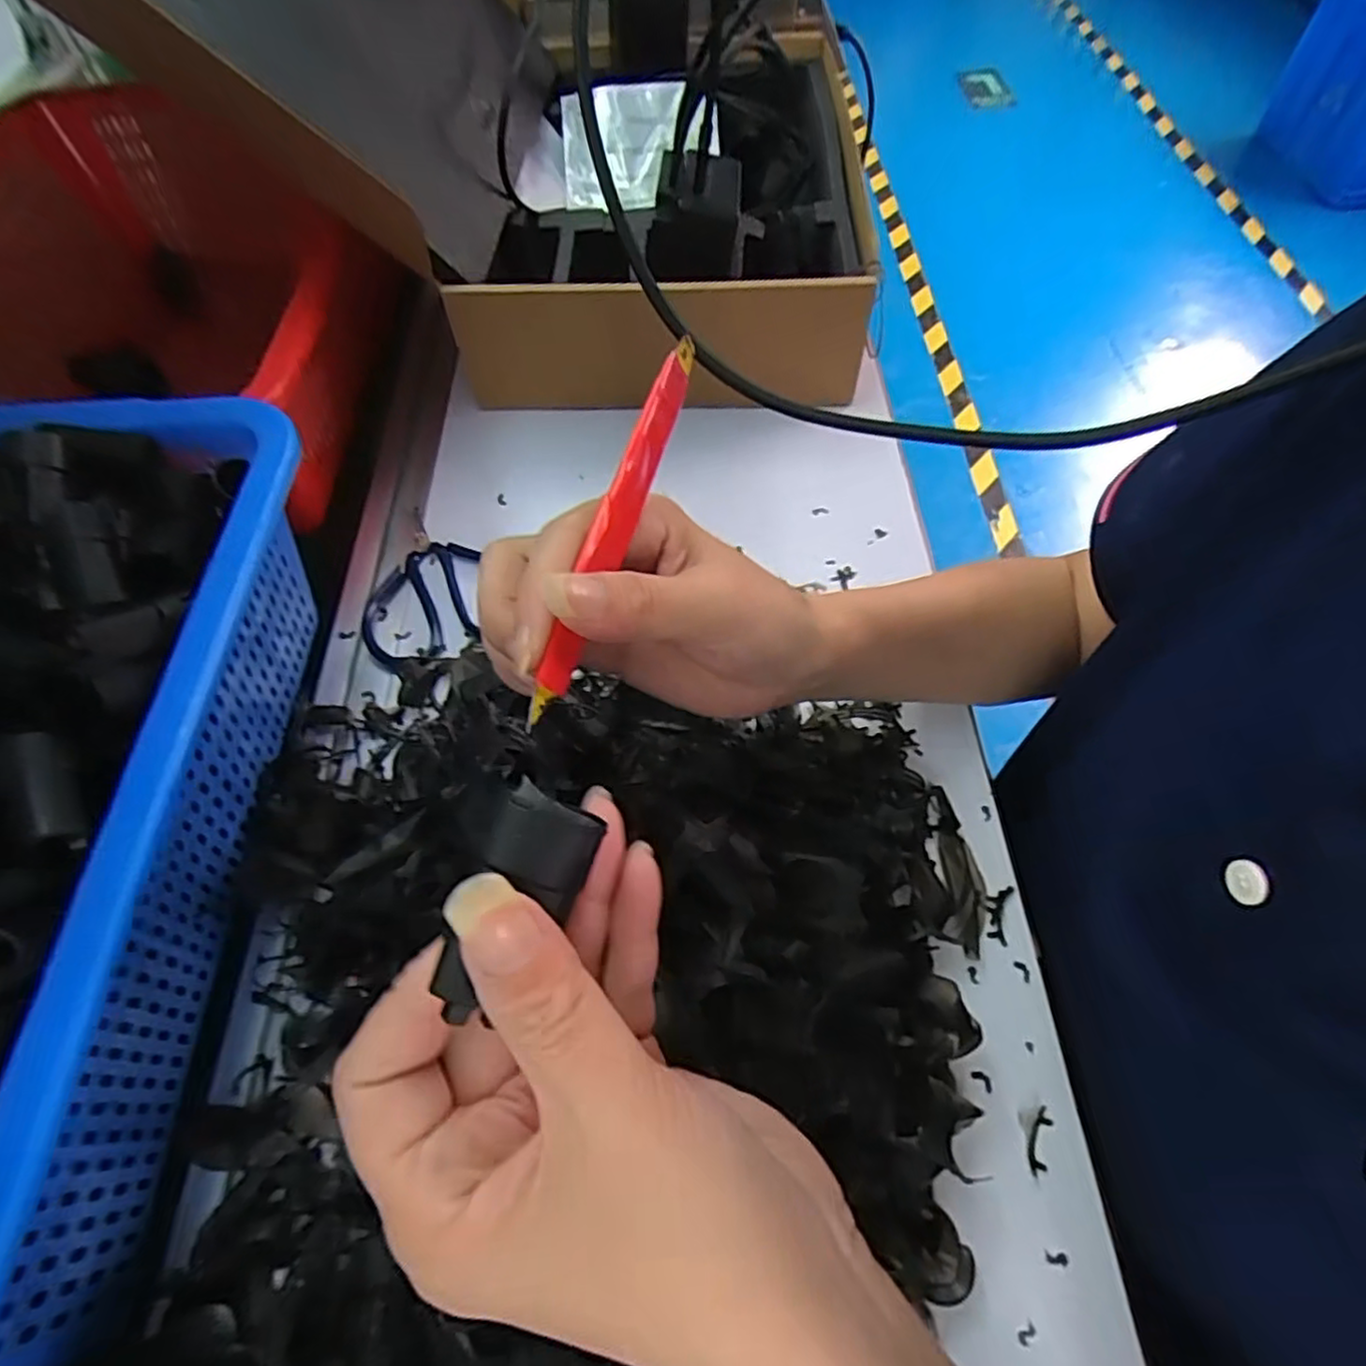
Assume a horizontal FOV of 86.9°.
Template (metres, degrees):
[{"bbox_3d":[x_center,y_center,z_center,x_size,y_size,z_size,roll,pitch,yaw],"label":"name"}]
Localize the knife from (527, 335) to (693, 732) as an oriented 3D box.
[{"bbox_3d":[-0.018,-0.050,0.208,0.008,0.012,0.131,14,71,12],"label":"knife"}]

